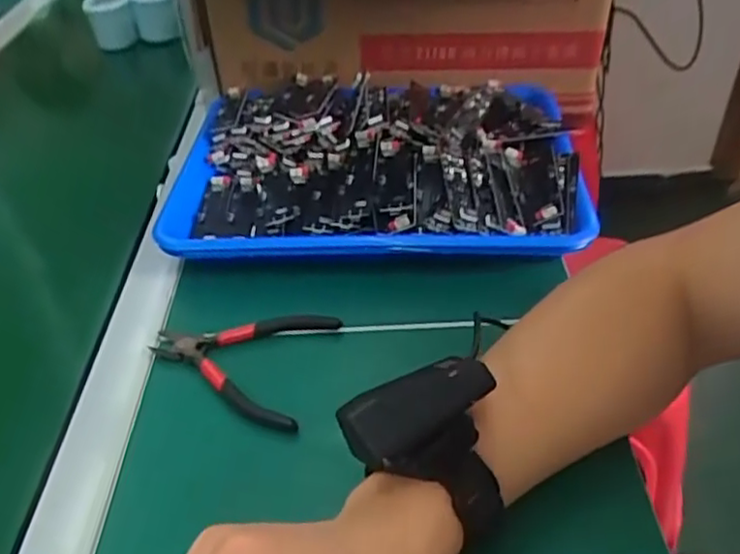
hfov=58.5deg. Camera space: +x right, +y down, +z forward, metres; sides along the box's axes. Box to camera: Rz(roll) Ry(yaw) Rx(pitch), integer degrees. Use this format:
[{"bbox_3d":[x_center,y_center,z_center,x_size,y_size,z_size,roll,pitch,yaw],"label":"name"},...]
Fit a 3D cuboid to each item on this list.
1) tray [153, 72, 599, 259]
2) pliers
[{"bbox_3d":[0.004,-0.099,0.569,0.326,0.054,0.246,0,41,4],"label":"tray"},{"bbox_3d":[-0.088,0.050,0.436,0.117,0.015,0.086,11,43,16],"label":"pliers"}]

